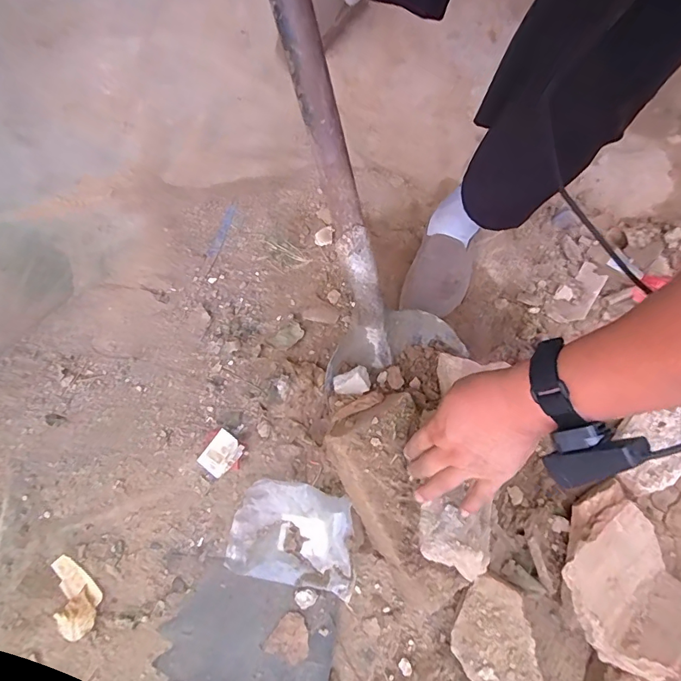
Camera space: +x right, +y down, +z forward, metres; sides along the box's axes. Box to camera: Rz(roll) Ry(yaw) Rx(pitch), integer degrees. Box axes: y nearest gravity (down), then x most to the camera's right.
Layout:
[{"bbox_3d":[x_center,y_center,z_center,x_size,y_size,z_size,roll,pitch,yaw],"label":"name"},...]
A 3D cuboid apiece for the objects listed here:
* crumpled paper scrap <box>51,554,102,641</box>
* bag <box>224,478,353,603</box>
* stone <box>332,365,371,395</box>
[{"bbox_3d":[-0.332,0.318,0.542,0.049,0.013,0.095,-16,67,-10],"label":"crumpled paper scrap"},{"bbox_3d":[-0.061,0.250,0.562,0.160,0.032,0.117,7,74,15],"label":"bag"},{"bbox_3d":[0.014,0.055,0.558,0.045,0.041,0.027,-6,66,-6],"label":"stone"}]

